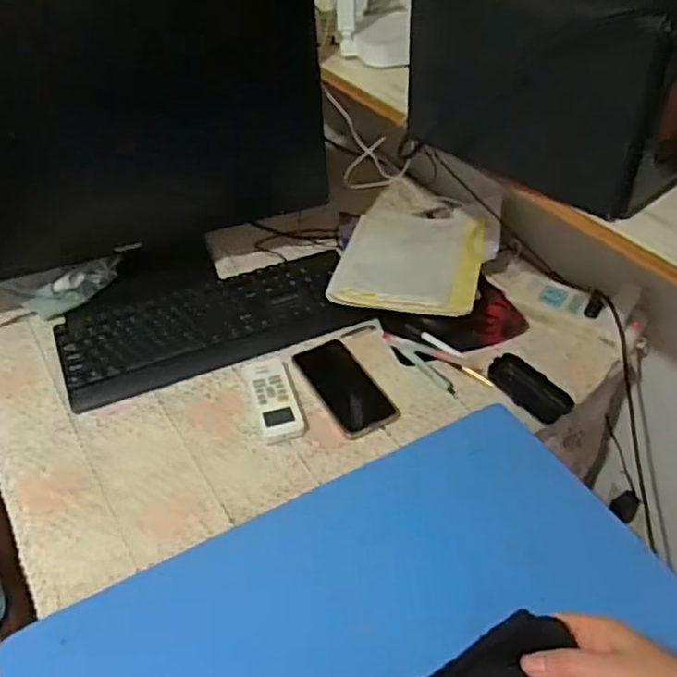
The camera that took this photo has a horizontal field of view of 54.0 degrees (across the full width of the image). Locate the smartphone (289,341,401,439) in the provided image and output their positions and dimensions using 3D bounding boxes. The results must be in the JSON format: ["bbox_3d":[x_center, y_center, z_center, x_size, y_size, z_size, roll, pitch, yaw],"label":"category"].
[{"bbox_3d":[0.006,0.061,0.869,0.077,0.007,0.165,-21,45,-20],"label":"smartphone"}]

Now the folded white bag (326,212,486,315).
[{"bbox_3d":[0.110,-0.122,1.001,0.206,0.013,0.282,8,36,12],"label":"folded white bag"}]

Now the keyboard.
[{"bbox_3d":[-0.176,-0.020,0.949,0.420,0.034,0.149,-18,44,-16],"label":"keyboard"}]

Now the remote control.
[{"bbox_3d":[-0.084,0.073,0.857,0.055,0.014,0.143,-12,43,-11],"label":"remote control"}]

